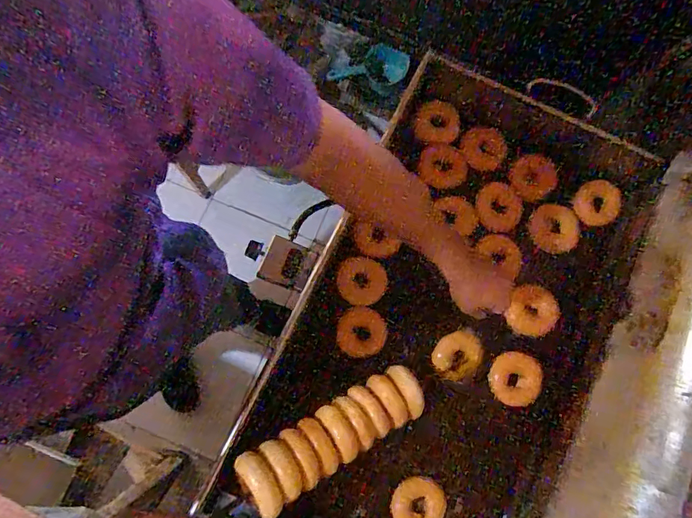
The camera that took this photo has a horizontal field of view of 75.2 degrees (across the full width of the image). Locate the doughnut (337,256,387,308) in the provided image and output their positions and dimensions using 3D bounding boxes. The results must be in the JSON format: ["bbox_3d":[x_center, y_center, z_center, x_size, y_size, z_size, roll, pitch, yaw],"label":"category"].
[{"bbox_3d":[0.030,0.041,0.847,0.092,0.028,0.082,13,79,1],"label":"doughnut"}]

